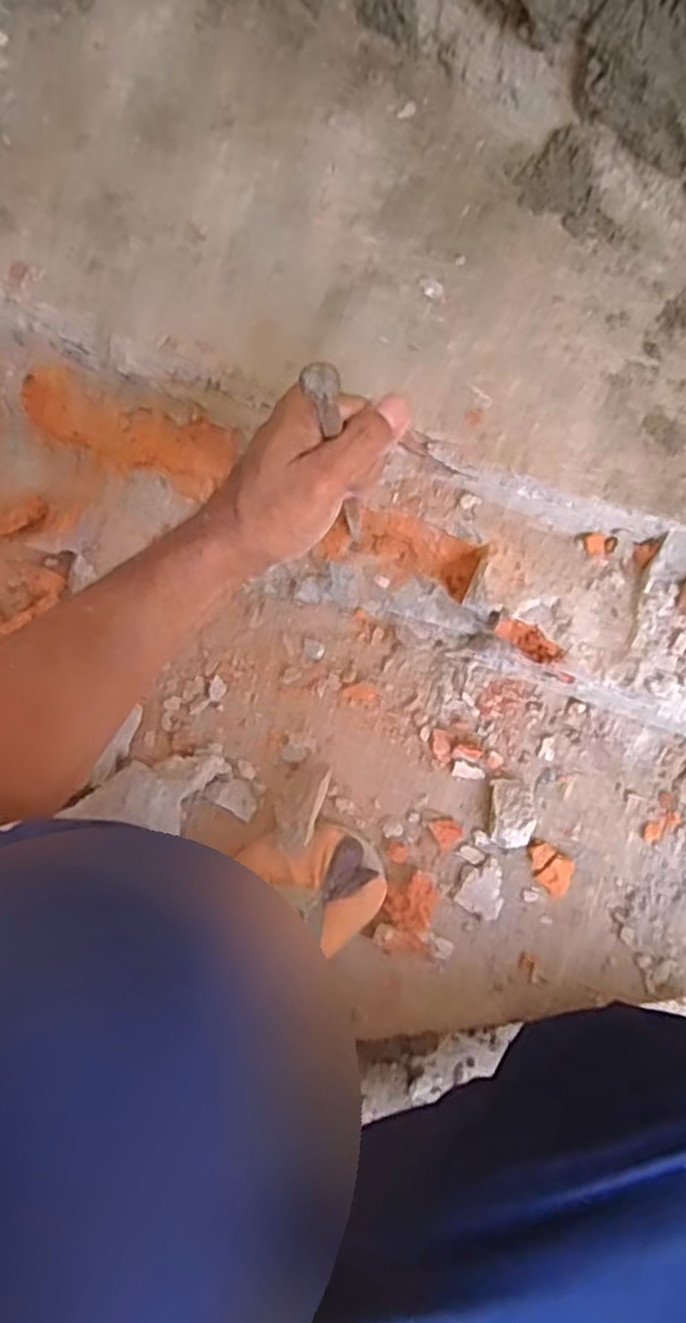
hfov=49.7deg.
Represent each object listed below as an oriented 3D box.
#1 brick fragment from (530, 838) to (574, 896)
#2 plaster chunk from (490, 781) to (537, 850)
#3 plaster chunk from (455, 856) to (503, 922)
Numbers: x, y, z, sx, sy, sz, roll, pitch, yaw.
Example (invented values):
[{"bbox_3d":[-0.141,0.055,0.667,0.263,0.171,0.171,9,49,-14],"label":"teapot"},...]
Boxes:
[{"bbox_3d":[0.162,0.163,0.584,0.039,0.008,0.030,33,80,7],"label":"brick fragment"},{"bbox_3d":[0.133,0.120,0.583,0.033,0.021,0.053,5,78,1],"label":"plaster chunk"},{"bbox_3d":[0.113,0.178,0.581,0.034,0.007,0.042,34,80,7],"label":"plaster chunk"}]

